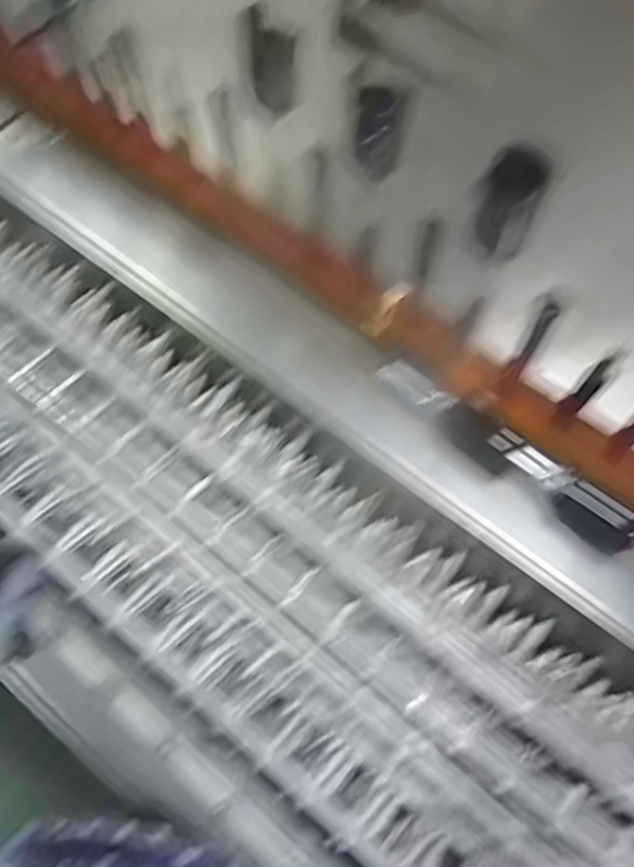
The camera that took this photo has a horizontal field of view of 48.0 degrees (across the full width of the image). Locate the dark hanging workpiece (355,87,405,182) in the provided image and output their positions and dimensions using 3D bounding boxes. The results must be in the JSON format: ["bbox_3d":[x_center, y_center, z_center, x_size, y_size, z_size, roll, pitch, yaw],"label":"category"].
[{"bbox_3d":[0.043,-0.207,0.493,0.030,0.063,0.019,6,66,3],"label":"dark hanging workpiece"}]

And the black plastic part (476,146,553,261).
[{"bbox_3d":[0.122,-0.143,0.445,0.034,0.071,0.013,13,45,6],"label":"black plastic part"}]

